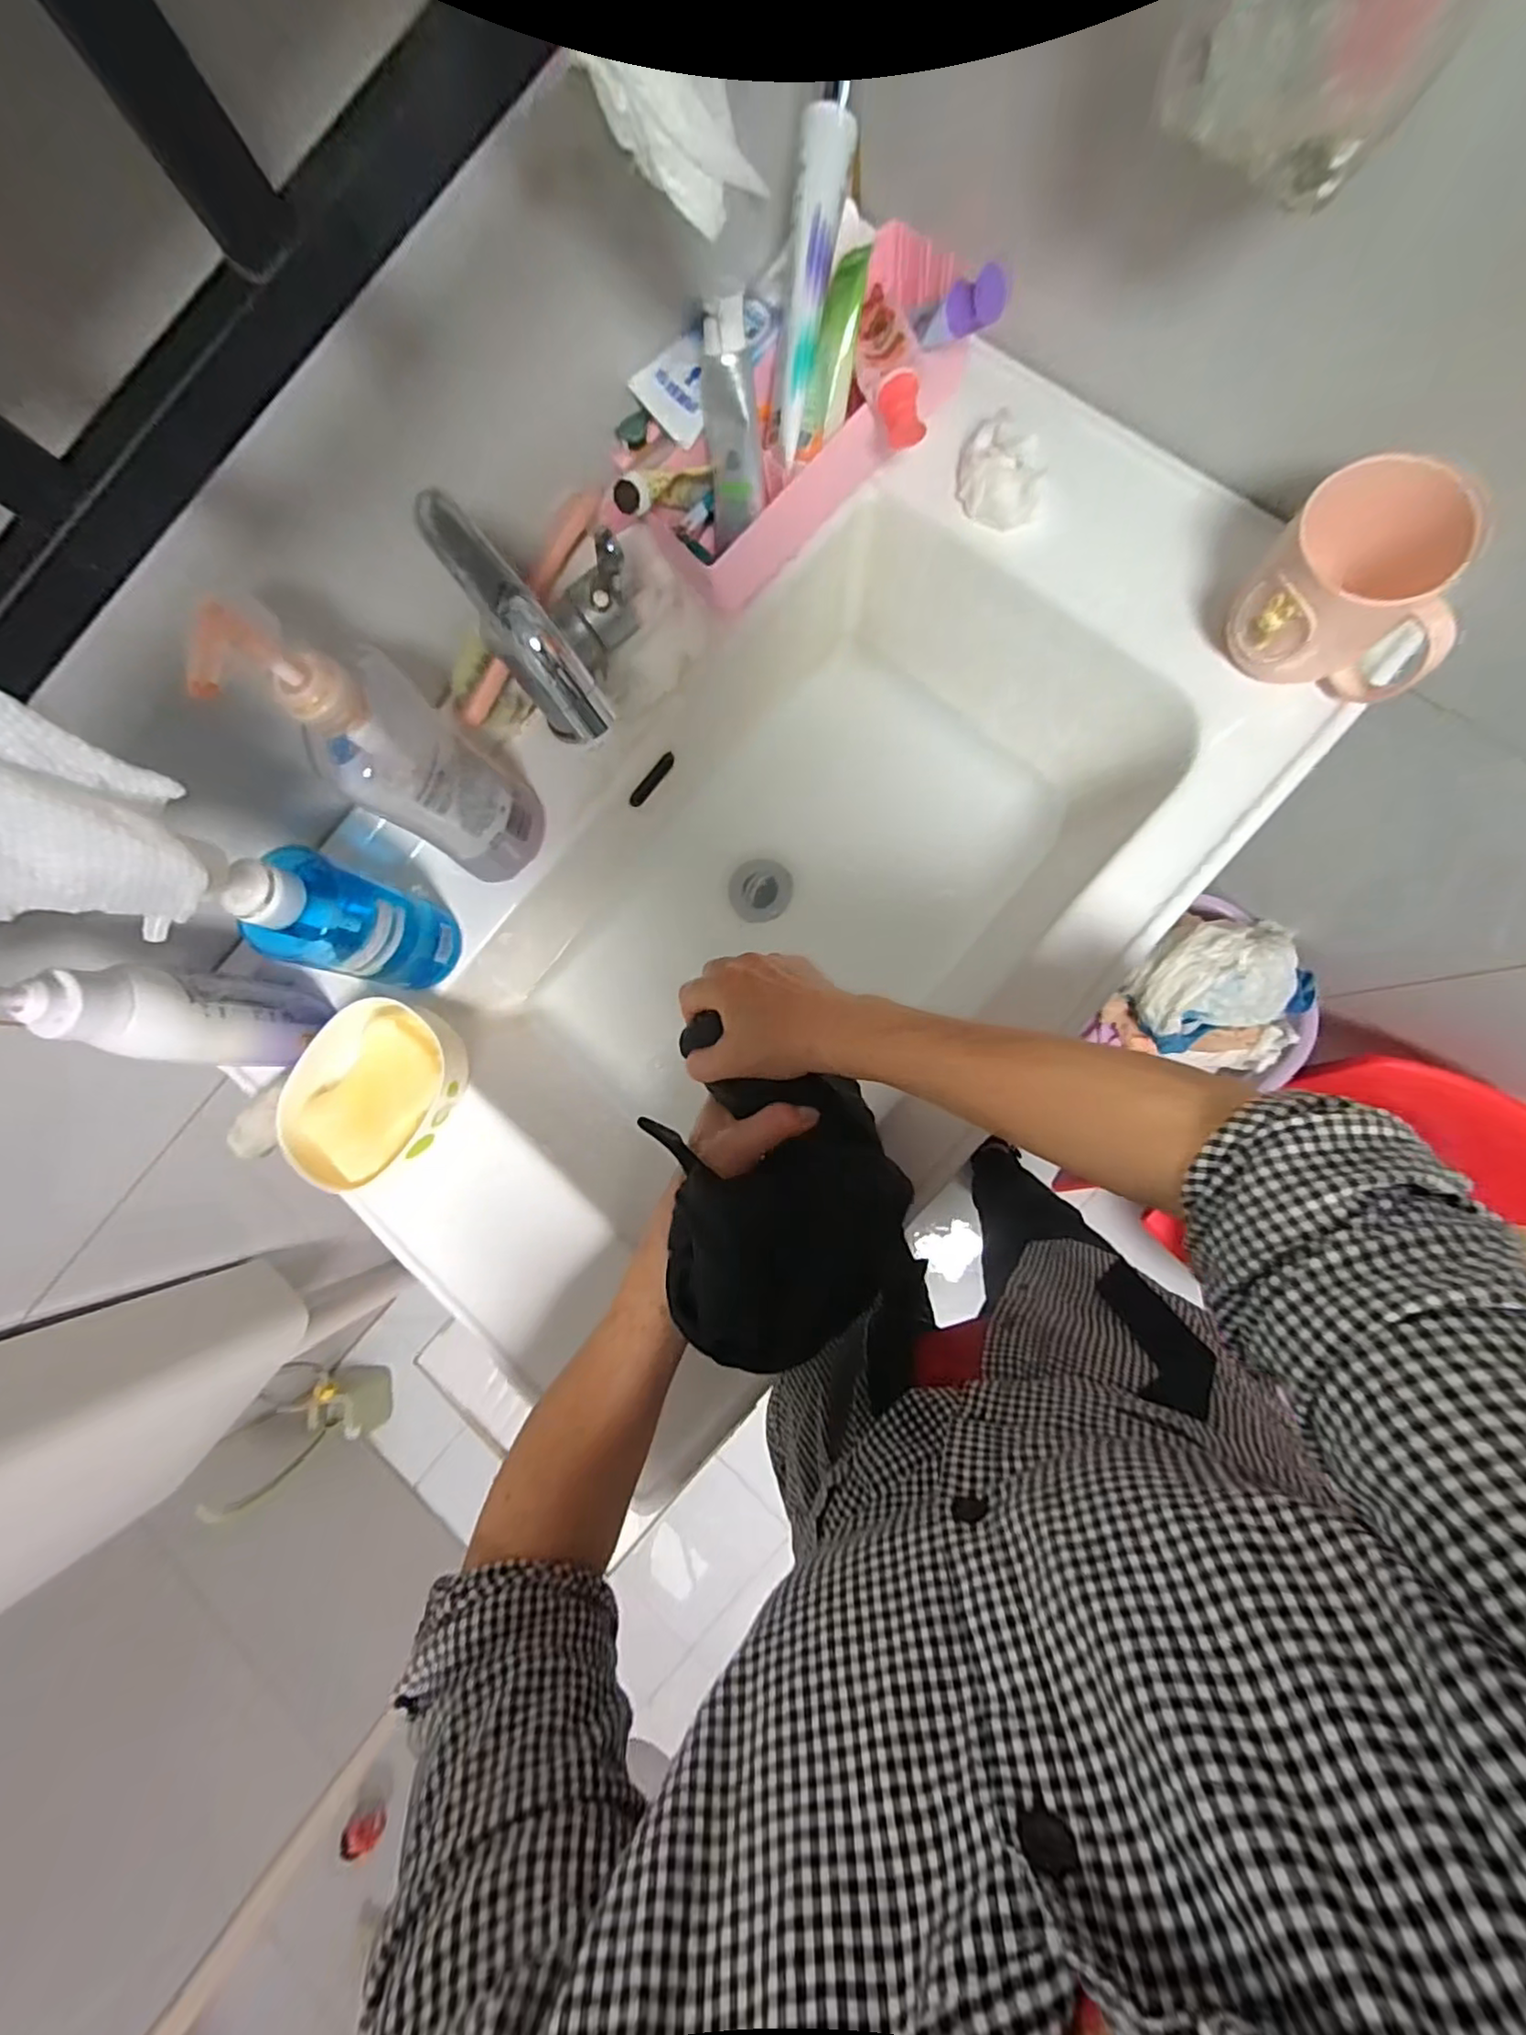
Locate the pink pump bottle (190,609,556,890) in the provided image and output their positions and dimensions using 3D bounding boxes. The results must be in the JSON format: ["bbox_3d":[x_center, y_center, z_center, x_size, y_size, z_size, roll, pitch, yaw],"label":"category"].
[{"bbox_3d":[-0.216,-0.160,0.385,0.082,0.226,0.072,45,91,8],"label":"pink pump bottle"}]

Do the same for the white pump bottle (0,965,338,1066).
[{"bbox_3d":[-0.367,-0.005,0.399,0.068,0.218,0.061,13,87,7],"label":"white pump bottle"}]

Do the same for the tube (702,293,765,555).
[{"bbox_3d":[-0.019,-0.377,0.419,0.038,0.119,0.021,8,52,7],"label":"tube"}]

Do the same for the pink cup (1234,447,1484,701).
[{"bbox_3d":[0.337,-0.238,0.370,0.109,0.097,0.074,35,90,8],"label":"pink cup"}]

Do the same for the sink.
[{"bbox_3d":[0.019,-0.085,0.514,0.403,0.176,0.754,44,91,8],"label":"sink"}]

